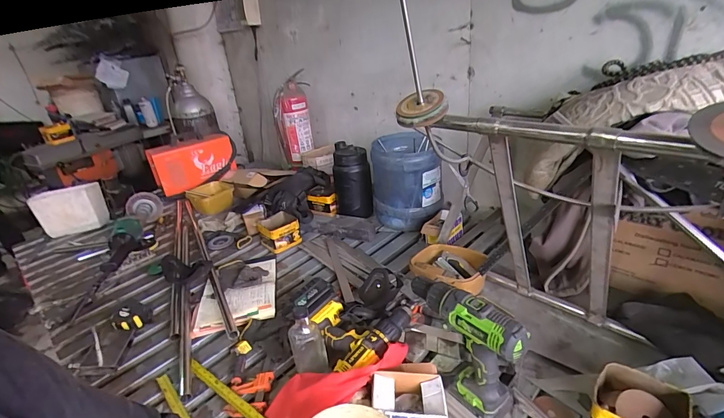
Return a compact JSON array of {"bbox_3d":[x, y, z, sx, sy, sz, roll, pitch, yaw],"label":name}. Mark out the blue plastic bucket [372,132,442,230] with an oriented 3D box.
[{"bbox_3d":[0.156,-0.089,1.299,0.229,0.304,0.249,-4,26,4],"label":"blue plastic bucket"}]

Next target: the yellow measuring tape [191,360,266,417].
[{"bbox_3d":[-0.270,0.380,0.744,0.306,0.007,0.021,10,53,39],"label":"yellow measuring tape"}]

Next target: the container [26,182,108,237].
[{"bbox_3d":[-1.187,0.005,1.483,0.239,0.157,0.095,-18,28,-22],"label":"container"}]

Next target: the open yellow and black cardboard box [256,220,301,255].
[{"bbox_3d":[-0.291,0.084,1.290,0.108,0.094,0.123,-27,33,-36],"label":"open yellow and black cardboard box"}]

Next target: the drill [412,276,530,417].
[{"bbox_3d":[0.188,0.251,0.667,0.068,0.235,0.222,-21,29,-27],"label":"drill"}]

